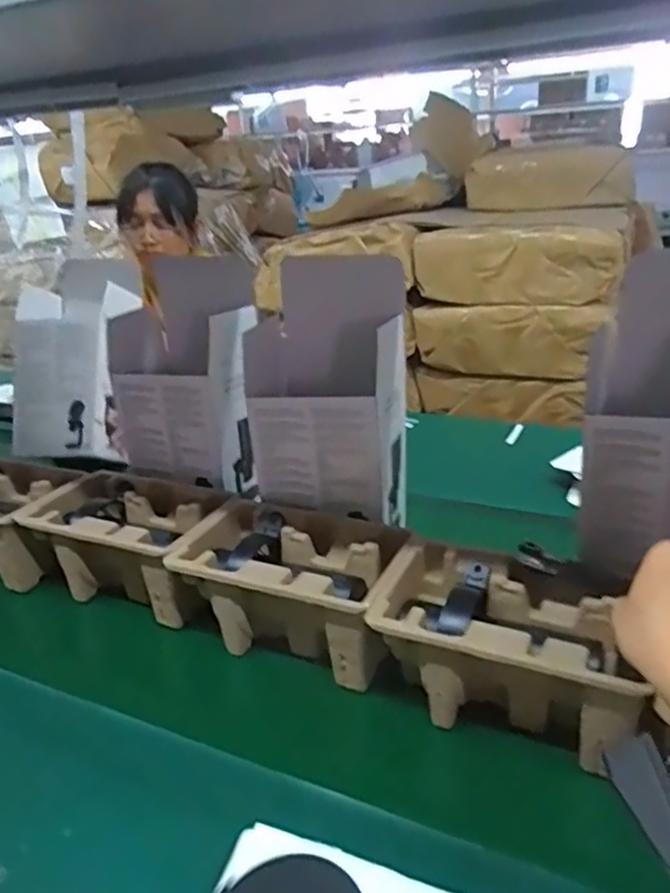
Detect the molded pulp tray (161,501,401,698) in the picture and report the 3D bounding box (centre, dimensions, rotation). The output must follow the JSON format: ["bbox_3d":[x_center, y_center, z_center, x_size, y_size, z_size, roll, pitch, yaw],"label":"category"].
[{"bbox_3d":[-0.046,0.149,0.693,0.228,0.101,0.134,9,25,28],"label":"molded pulp tray"}]

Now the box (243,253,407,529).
[{"bbox_3d":[-0.012,-0.067,0.774,0.161,0.257,0.105,5,23,18],"label":"box"}]

